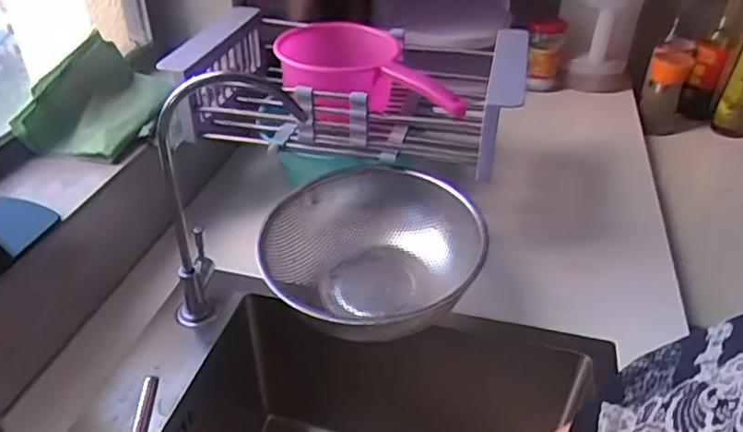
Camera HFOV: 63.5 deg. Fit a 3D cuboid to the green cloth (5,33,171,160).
[{"bbox_3d":[-0.299,-0.134,0.673,0.122,0.069,0.161,8,37,9],"label":"green cloth"}]

